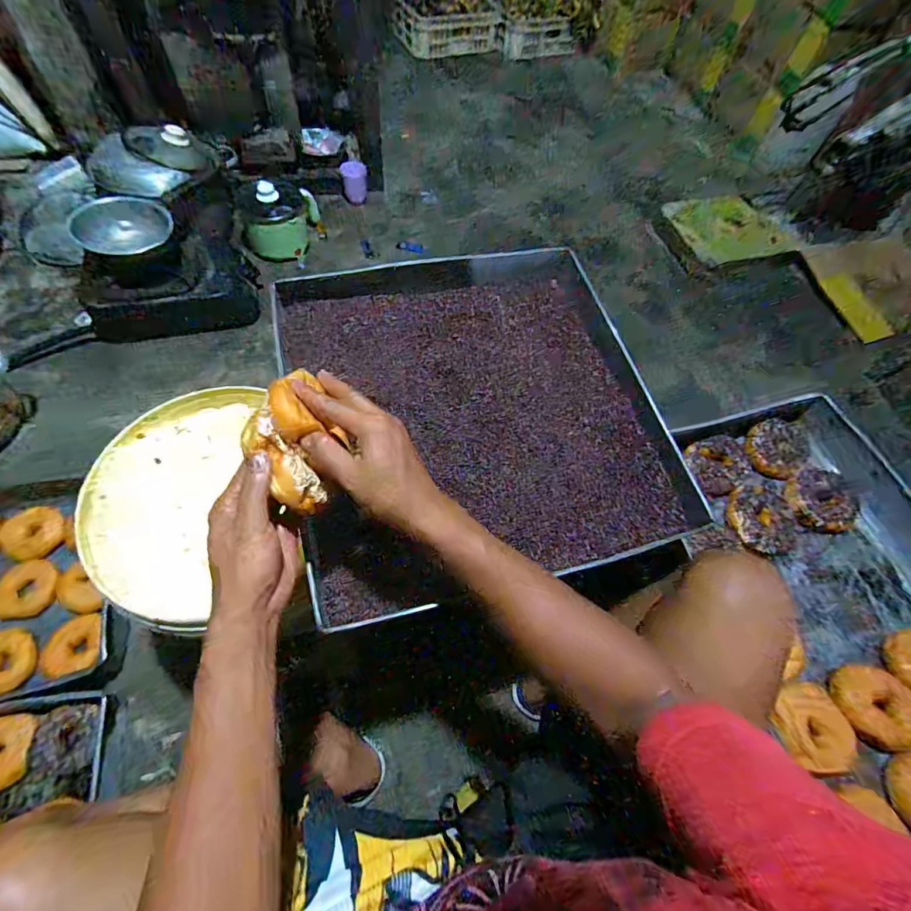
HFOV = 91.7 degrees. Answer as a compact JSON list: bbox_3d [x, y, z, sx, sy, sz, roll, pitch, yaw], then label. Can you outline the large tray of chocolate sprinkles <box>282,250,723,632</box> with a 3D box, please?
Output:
[{"bbox_3d":[0.021,-0.088,0.575,0.454,0.051,0.499,-13,64,-13],"label":"large tray of chocolate sprinkles"}]

